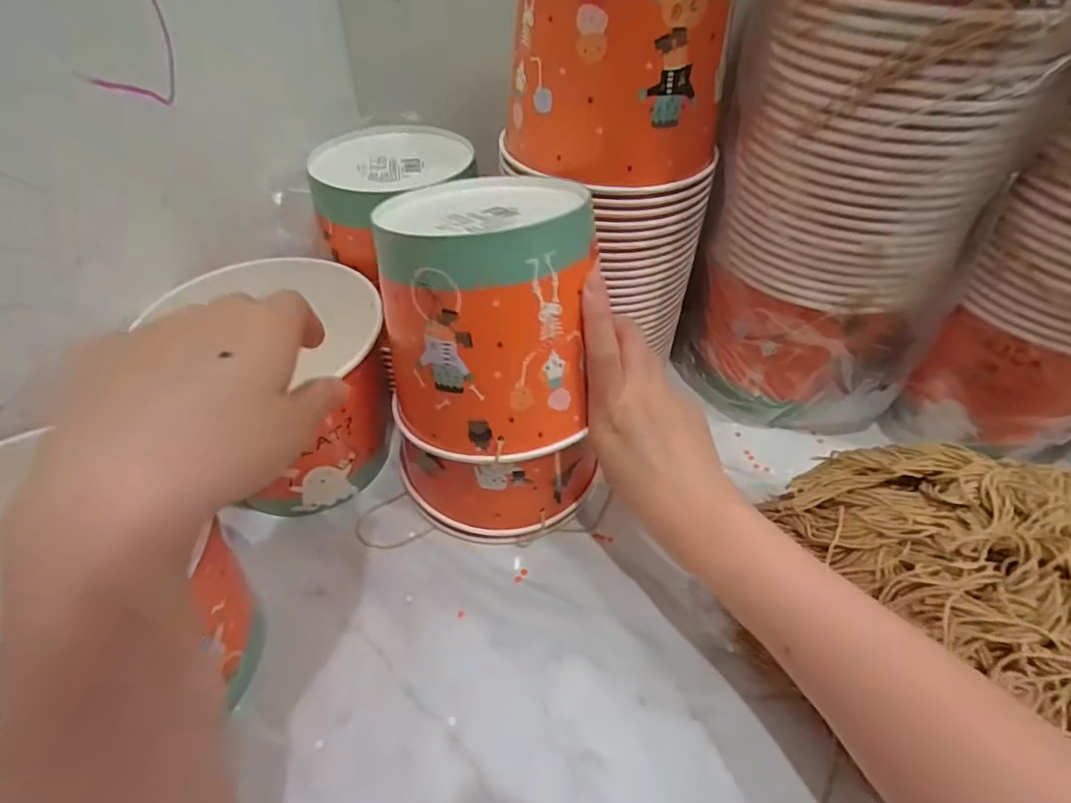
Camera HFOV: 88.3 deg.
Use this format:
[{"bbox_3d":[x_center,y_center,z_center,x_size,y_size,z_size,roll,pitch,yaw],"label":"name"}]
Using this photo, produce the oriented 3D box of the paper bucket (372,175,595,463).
[{"bbox_3d":[-0.031,-0.058,0.347,0.122,0.121,0.144,0,47,0],"label":"paper bucket"}]

